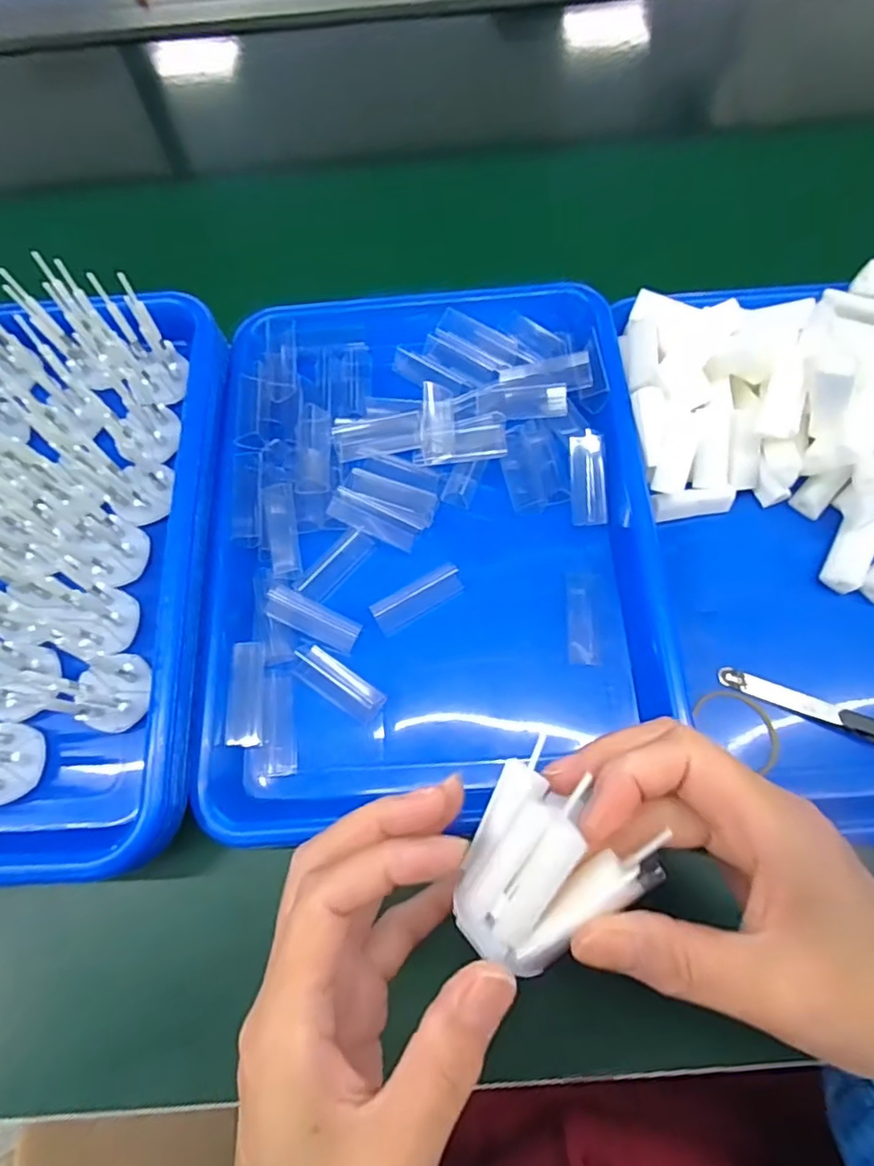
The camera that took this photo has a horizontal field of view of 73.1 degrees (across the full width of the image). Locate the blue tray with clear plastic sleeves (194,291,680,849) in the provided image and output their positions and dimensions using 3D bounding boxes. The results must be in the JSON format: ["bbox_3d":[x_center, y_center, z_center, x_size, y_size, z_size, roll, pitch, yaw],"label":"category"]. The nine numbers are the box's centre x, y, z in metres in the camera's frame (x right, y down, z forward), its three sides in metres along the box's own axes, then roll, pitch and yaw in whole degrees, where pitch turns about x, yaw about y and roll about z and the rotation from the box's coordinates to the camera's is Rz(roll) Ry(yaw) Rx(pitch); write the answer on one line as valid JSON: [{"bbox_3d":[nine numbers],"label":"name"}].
[{"bbox_3d":[-0.003,-0.035,0.349,0.242,0.036,0.319,-4,69,1],"label":"blue tray with clear plastic sleeves"}]

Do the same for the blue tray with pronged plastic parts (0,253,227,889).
[{"bbox_3d":[-0.258,-0.021,0.318,0.254,0.067,0.336,-4,69,1],"label":"blue tray with pronged plastic parts"}]

